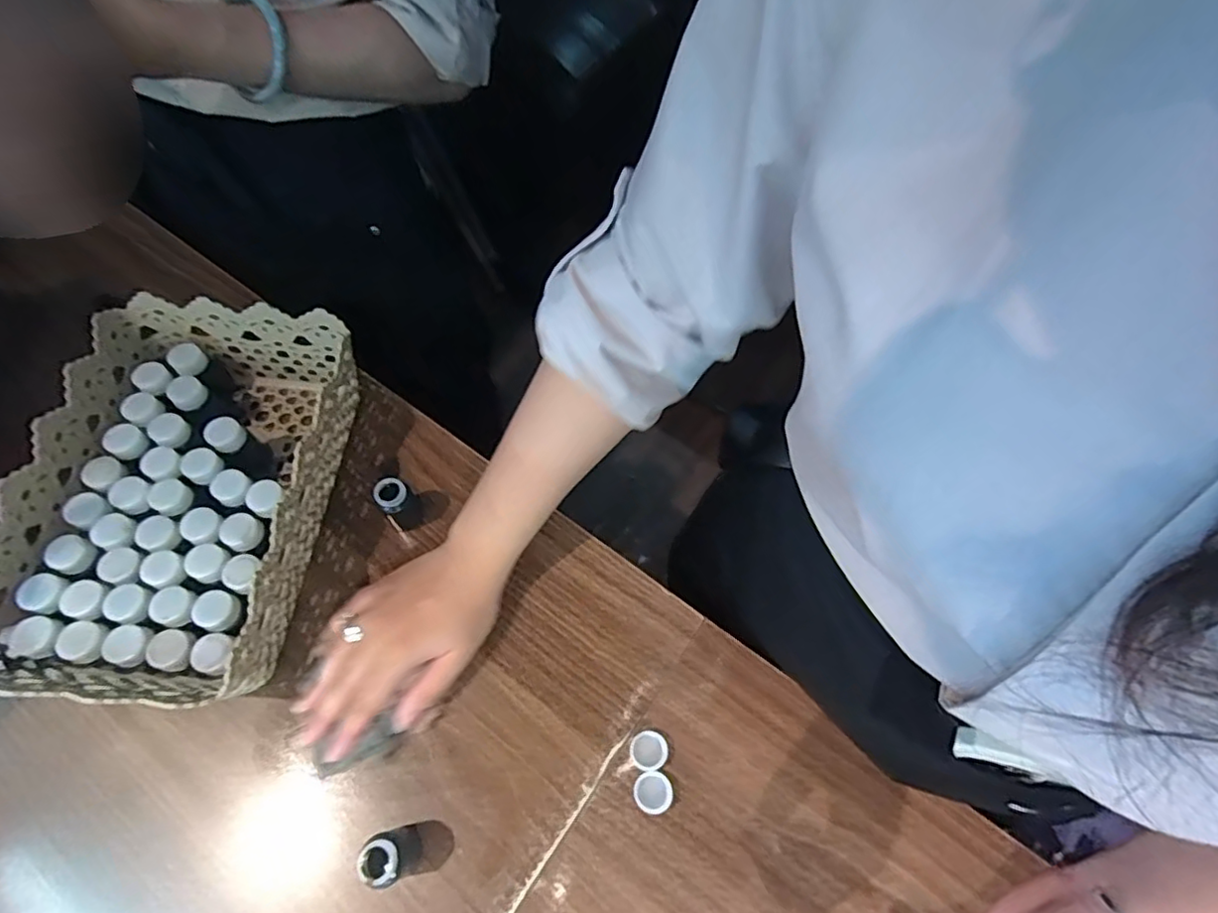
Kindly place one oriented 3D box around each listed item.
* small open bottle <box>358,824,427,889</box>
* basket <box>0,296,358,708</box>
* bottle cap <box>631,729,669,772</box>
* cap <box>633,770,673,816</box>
[{"bbox_3d":[-0.136,0.251,0.378,0.026,0.058,0.028,1,64,-2],"label":"small open bottle"},{"bbox_3d":[-0.320,0.029,0.466,0.197,0.086,0.294,6,64,0],"label":"basket"},{"bbox_3d":[0.029,0.211,0.434,0.026,0.010,0.025,1,64,-2],"label":"bottle cap"},{"bbox_3d":[0.031,0.235,0.422,0.026,0.010,0.026,1,64,-2],"label":"cap"}]

